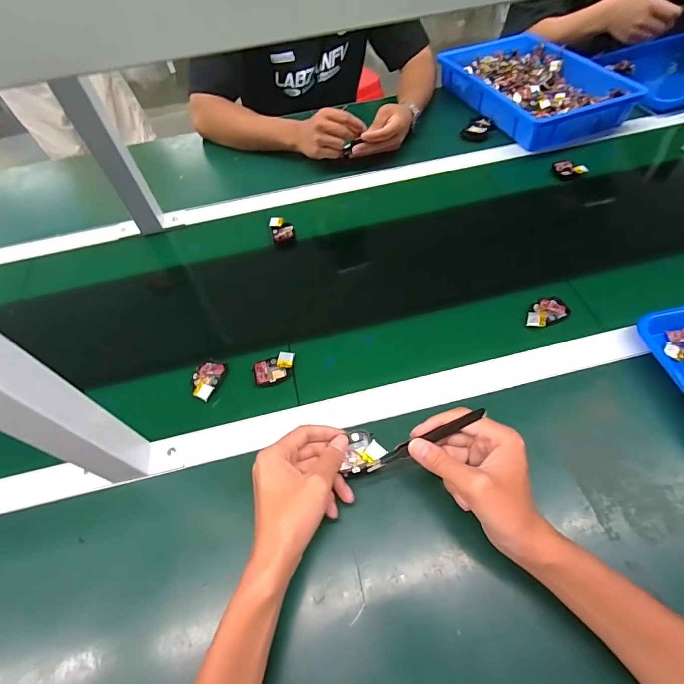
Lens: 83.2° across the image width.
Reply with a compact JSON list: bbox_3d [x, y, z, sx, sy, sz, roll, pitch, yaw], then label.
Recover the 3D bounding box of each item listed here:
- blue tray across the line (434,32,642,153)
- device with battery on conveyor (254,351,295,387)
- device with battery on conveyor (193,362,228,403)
[{"bbox_3d":[0.396,-0.550,0.820,0.243,0.054,0.363,-19,59,-8],"label":"blue tray across the line"},{"bbox_3d":[-0.086,0.036,0.499,0.054,0.016,0.037,-16,58,-6],"label":"device with battery on conveyor"},{"bbox_3d":[-0.173,0.048,0.497,0.035,0.015,0.057,14,60,12],"label":"device with battery on conveyor"}]

